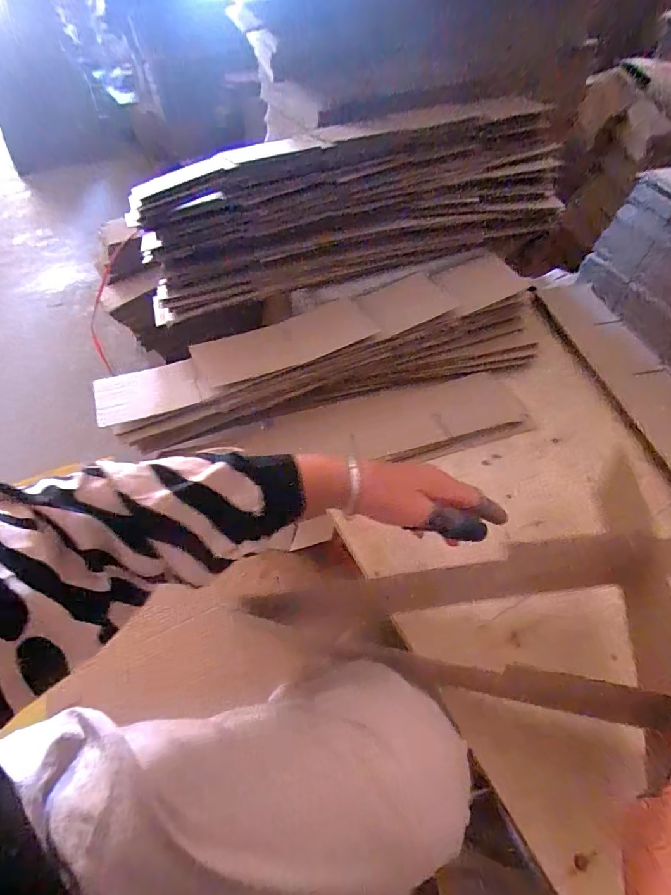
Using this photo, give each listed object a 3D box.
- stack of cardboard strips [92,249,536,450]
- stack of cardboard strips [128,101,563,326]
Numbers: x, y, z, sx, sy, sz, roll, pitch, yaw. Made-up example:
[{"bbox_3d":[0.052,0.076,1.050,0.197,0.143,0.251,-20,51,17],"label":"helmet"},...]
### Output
[{"bbox_3d":[-0.003,-0.139,0.673,0.640,0.112,0.166,-17,52,-8],"label":"stack of cardboard strips"},{"bbox_3d":[0.037,-0.388,0.686,0.672,0.173,0.166,-16,52,-8],"label":"stack of cardboard strips"}]

